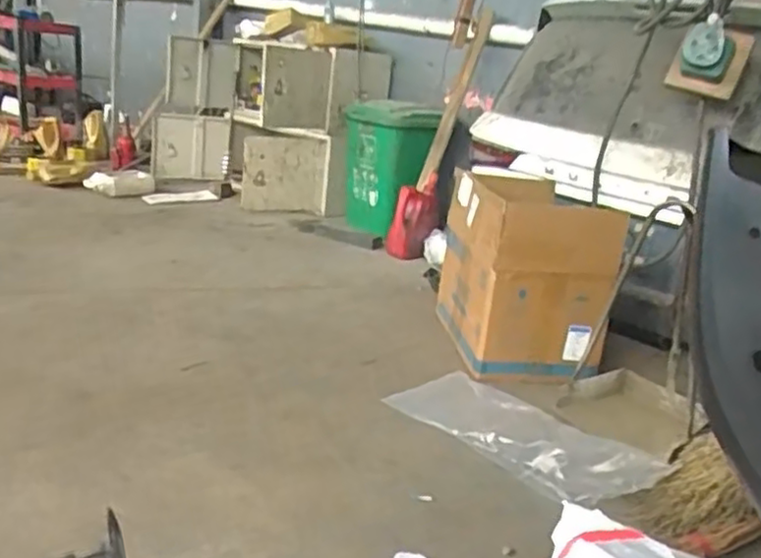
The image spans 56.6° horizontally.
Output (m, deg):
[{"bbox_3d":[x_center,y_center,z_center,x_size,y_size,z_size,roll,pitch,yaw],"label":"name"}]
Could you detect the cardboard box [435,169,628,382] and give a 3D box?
[{"bbox_3d":[0.384,-0.033,1.962,0.321,0.457,0.556,5,16,-9],"label":"cardboard box"}]

